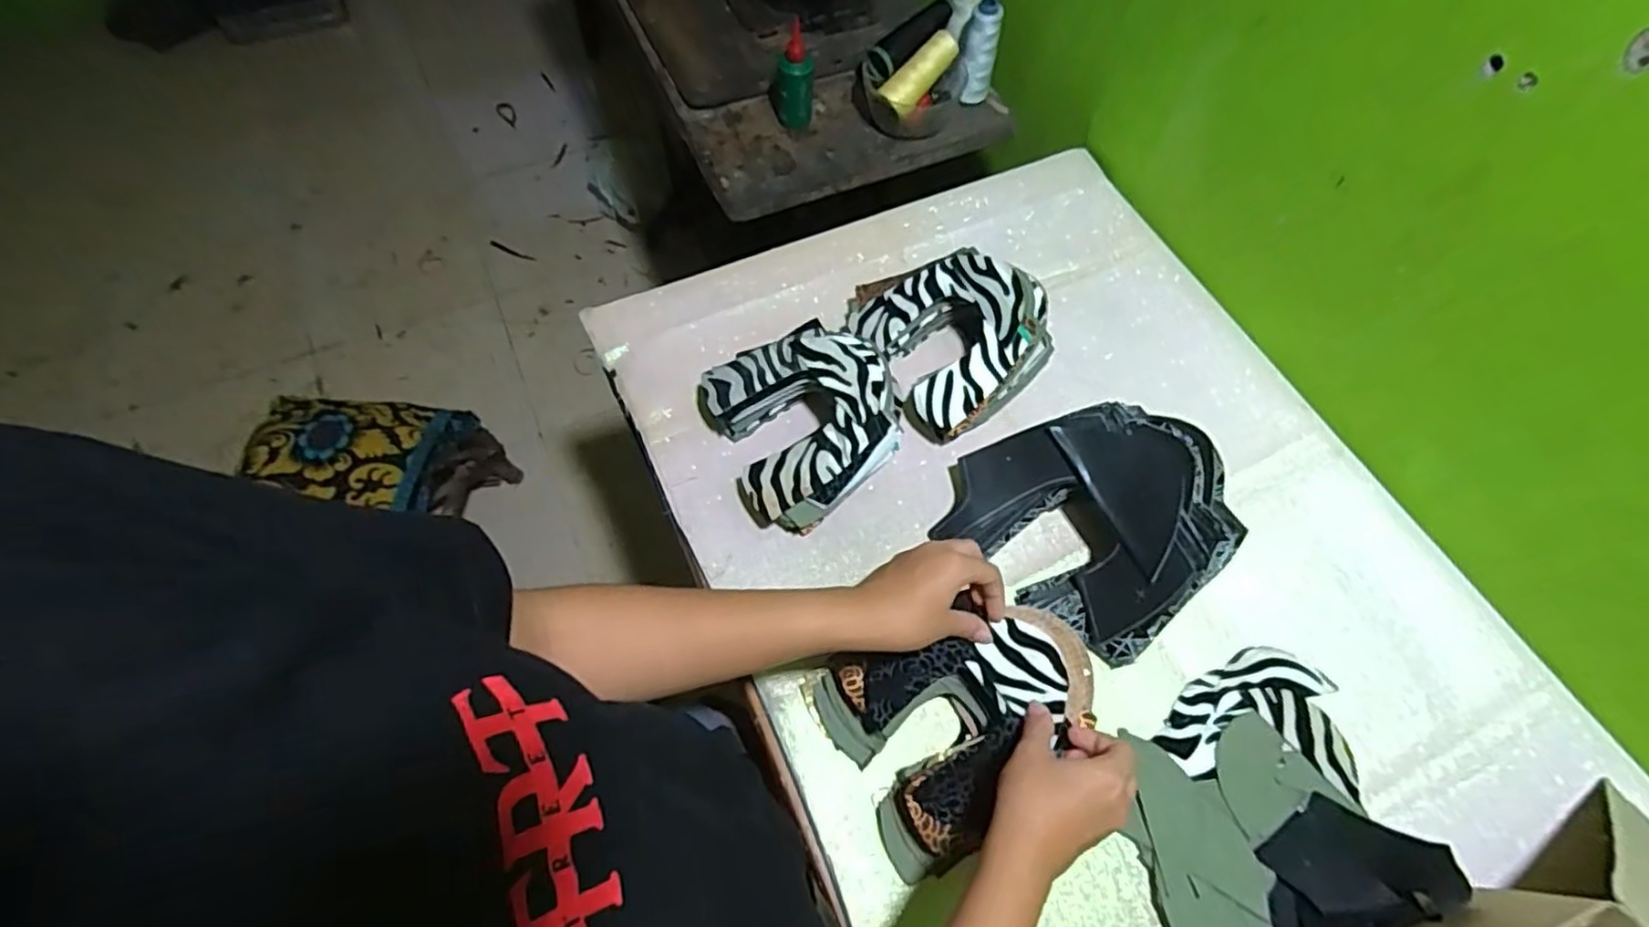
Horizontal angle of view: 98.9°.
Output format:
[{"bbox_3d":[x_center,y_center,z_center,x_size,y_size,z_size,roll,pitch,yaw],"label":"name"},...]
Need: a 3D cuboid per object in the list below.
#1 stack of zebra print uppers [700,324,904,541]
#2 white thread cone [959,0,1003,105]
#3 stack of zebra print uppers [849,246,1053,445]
[{"bbox_3d":[-0.013,-0.041,0.630,0.161,0.078,0.168,-22,66,-12],"label":"stack of zebra print uppers"},{"bbox_3d":[0.184,-0.481,0.846,0.040,0.121,0.040,15,64,6],"label":"white thread cone"},{"bbox_3d":[0.126,-0.133,0.678,0.162,0.087,0.177,-30,68,-15],"label":"stack of zebra print uppers"}]

